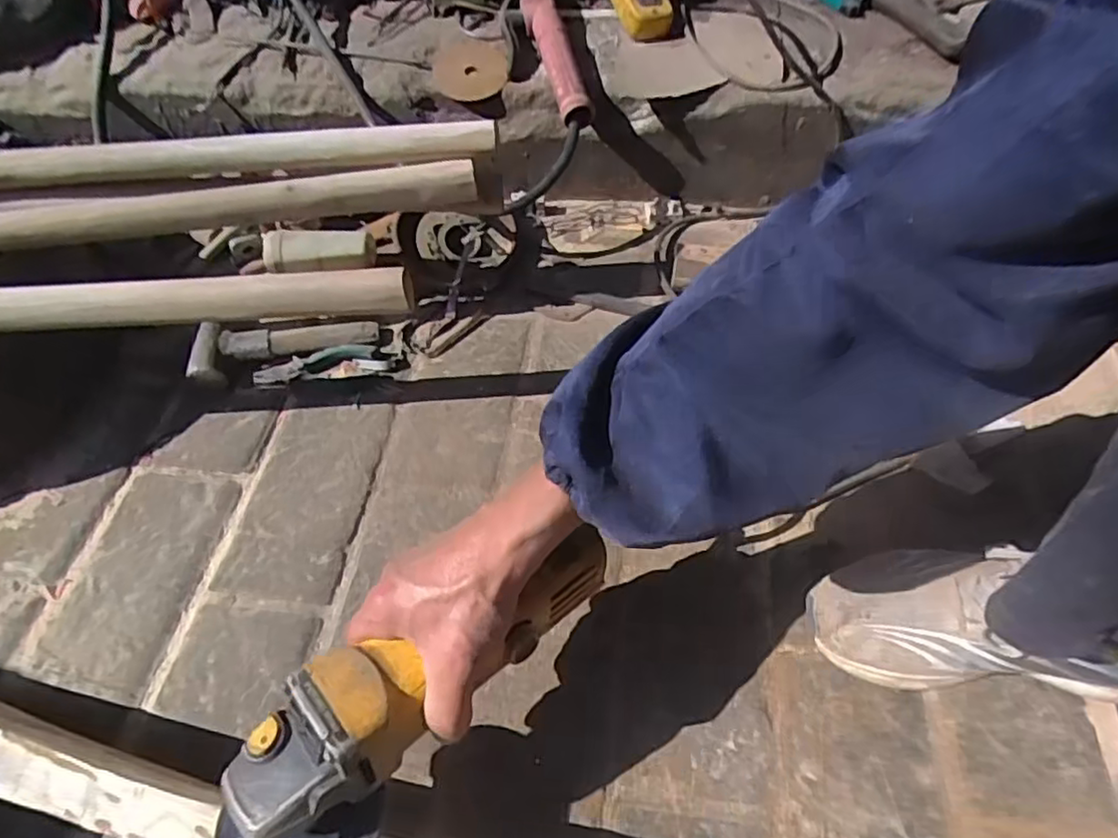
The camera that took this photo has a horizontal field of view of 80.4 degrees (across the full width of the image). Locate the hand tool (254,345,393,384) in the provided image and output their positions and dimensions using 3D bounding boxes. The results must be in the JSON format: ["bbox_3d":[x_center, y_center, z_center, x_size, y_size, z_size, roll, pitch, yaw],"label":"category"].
[{"bbox_3d":[-0.261,-0.061,0.720,0.146,0.018,0.031,-8,55,-4],"label":"hand tool"}]

